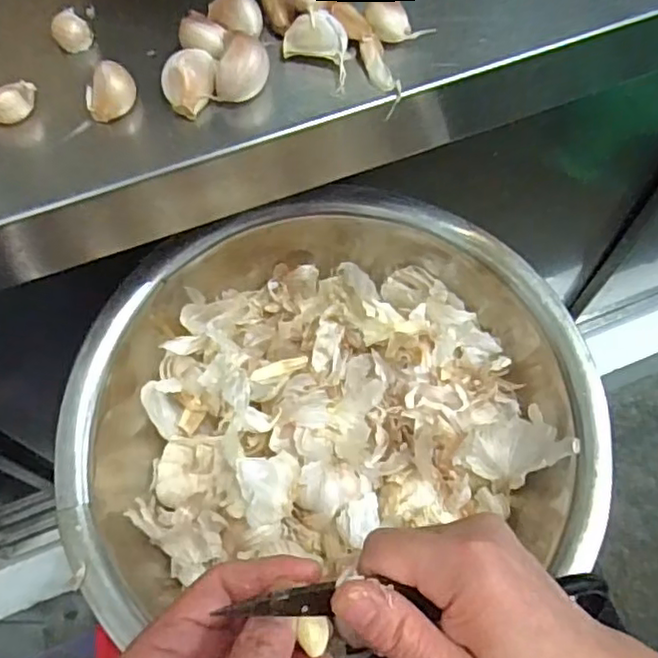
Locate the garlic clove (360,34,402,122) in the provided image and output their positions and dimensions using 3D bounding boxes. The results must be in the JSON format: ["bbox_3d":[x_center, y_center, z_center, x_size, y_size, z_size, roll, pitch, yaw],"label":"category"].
[{"bbox_3d":[0.027,-0.126,0.313,0.013,0.007,0.041,-21,85,-10],"label":"garlic clove"}]

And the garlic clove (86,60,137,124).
[{"bbox_3d":[-0.104,-0.114,0.301,0.024,0.019,0.014,-28,65,-13],"label":"garlic clove"}]

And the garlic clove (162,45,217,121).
[{"bbox_3d":[-0.068,-0.119,0.304,0.020,0.017,0.029,22,65,12],"label":"garlic clove"}]

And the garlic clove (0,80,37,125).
[{"bbox_3d":[-0.156,-0.107,0.301,0.033,0.016,0.010,-22,64,-10],"label":"garlic clove"}]

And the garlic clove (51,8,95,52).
[{"bbox_3d":[-0.130,-0.150,0.320,0.017,0.016,0.011,-39,68,-18],"label":"garlic clove"}]

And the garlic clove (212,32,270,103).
[{"bbox_3d":[-0.043,-0.124,0.302,0.018,0.021,0.026,29,66,15],"label":"garlic clove"}]

